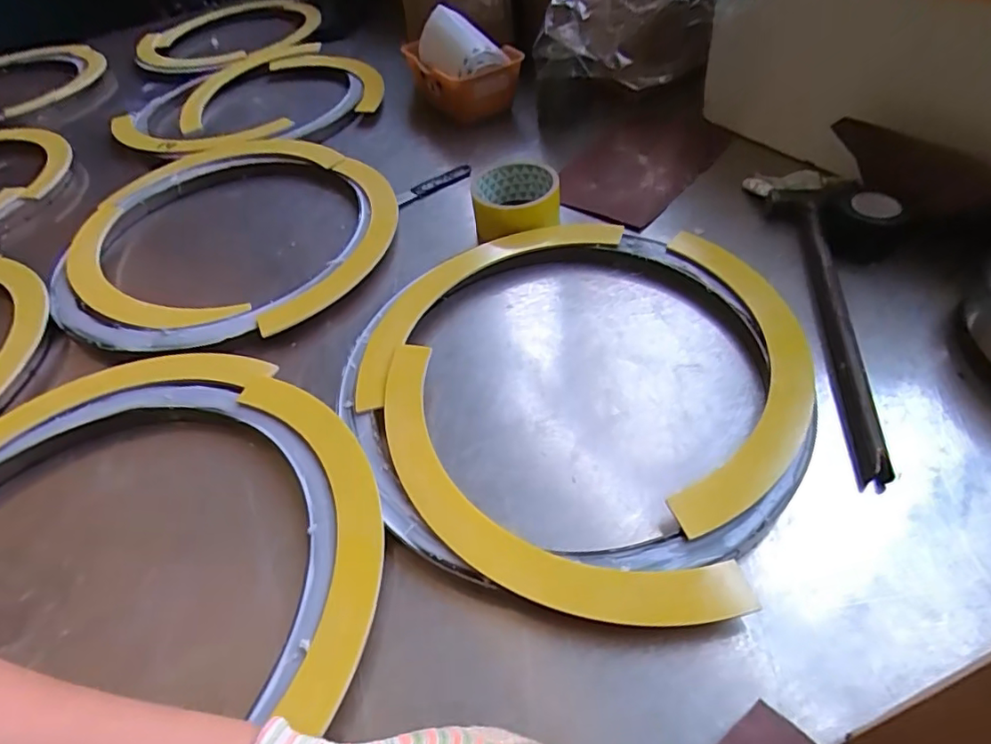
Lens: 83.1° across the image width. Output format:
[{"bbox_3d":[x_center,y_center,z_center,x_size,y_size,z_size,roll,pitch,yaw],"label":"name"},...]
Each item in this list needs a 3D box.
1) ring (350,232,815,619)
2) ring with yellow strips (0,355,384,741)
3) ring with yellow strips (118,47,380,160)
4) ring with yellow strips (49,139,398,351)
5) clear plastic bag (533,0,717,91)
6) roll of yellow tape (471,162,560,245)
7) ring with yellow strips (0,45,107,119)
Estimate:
[{"bbox_3d":[0.052,-0.005,0.419,0.324,0.027,0.340,-2,48,3],"label":"ring"},{"bbox_3d":[-0.239,0.121,0.340,0.328,0.020,0.356,-4,47,4],"label":"ring with yellow strips"},{"bbox_3d":[-0.348,-0.387,0.793,0.356,0.028,0.312,-15,47,-6],"label":"ring with yellow strips"},{"bbox_3d":[-0.291,-0.151,0.583,0.371,0.016,0.324,31,58,31],"label":"ring with yellow strips"},{"bbox_3d":[0.148,-0.366,0.581,0.224,0.124,0.097,19,52,20],"label":"clear plastic bag"},{"bbox_3d":[0.019,-0.169,0.558,0.083,0.042,0.085,-11,47,-3],"label":"roll of yellow tape"},{"bbox_3d":[-0.840,-0.468,0.915,0.349,0.019,0.304,10,50,14],"label":"ring with yellow strips"}]

